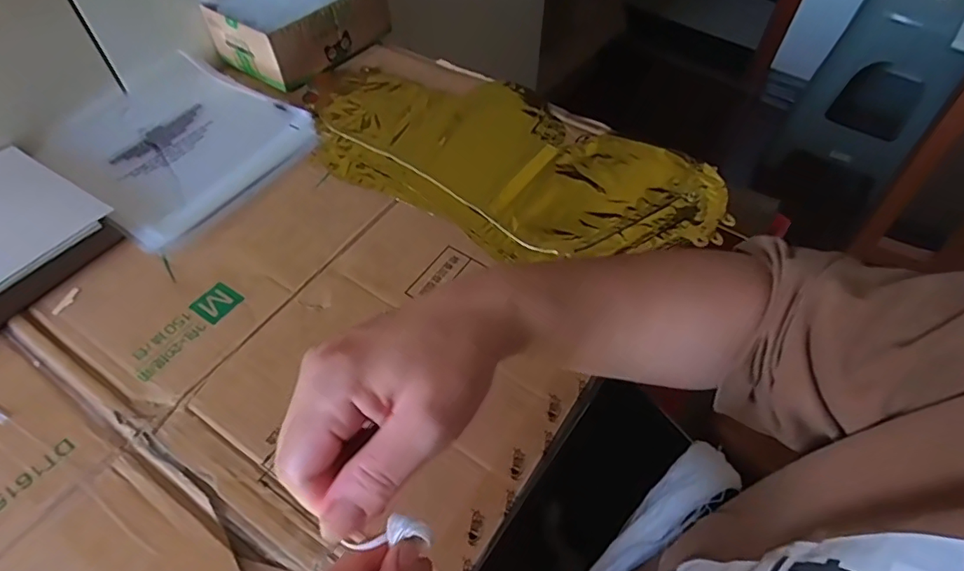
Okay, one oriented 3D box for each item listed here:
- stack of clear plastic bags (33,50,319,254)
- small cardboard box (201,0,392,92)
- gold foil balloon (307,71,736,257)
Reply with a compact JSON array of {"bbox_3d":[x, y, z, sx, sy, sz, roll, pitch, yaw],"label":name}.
[{"bbox_3d":[-0.322,-0.157,0.572,0.235,0.015,0.208,32,60,21],"label":"stack of clear plastic bags"},{"bbox_3d":[-0.217,-0.326,0.655,0.127,0.063,0.175,32,60,21],"label":"small cardboard box"},{"bbox_3d":[0.017,-0.134,0.561,0.432,0.025,0.209,23,57,16],"label":"gold foil balloon"}]

